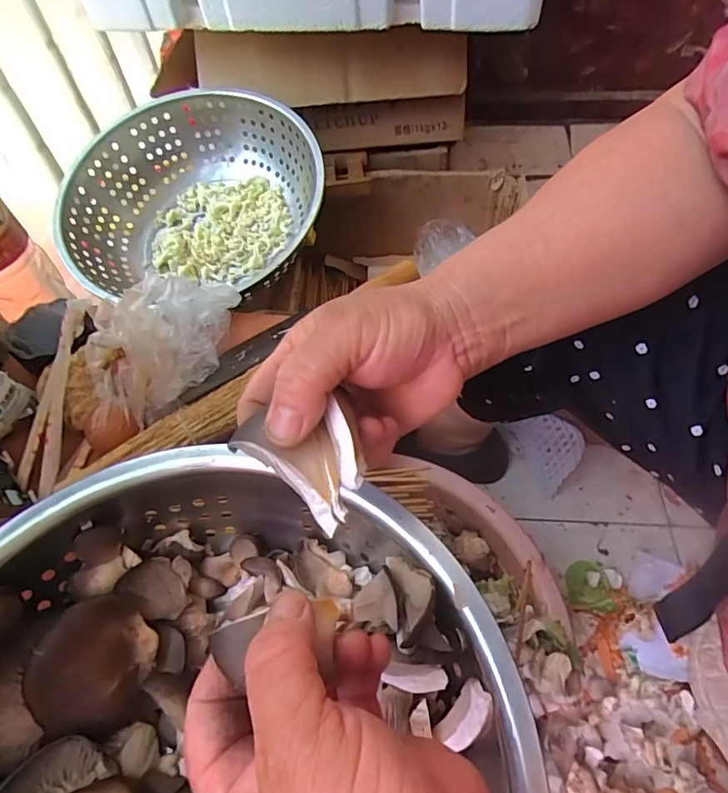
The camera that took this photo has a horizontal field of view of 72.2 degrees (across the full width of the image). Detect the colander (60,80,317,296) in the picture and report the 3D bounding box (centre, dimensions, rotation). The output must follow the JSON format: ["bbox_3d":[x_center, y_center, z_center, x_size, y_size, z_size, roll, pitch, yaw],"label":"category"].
[{"bbox_3d":[-0.214,-0.252,0.661,0.326,0.125,0.306,-1,72,3],"label":"colander"}]

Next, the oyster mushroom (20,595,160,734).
[{"bbox_3d":[-0.174,0.170,0.322,0.024,0.072,0.078,-10,49,38],"label":"oyster mushroom"}]

